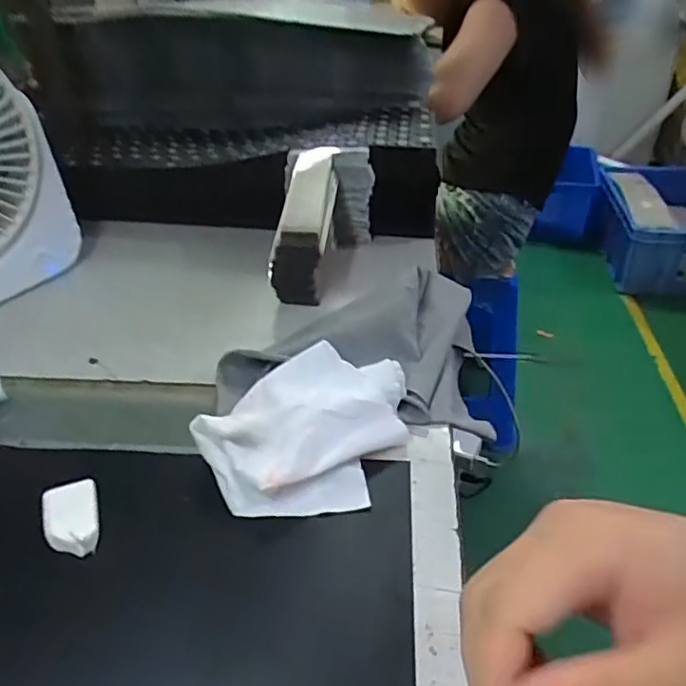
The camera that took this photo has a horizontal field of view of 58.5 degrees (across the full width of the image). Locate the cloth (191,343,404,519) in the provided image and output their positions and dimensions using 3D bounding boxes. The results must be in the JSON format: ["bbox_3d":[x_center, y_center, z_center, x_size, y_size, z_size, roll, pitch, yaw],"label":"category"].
[{"bbox_3d":[-0.016,0.048,0.347,0.087,0.034,0.120,28,46,33],"label":"cloth"}]

